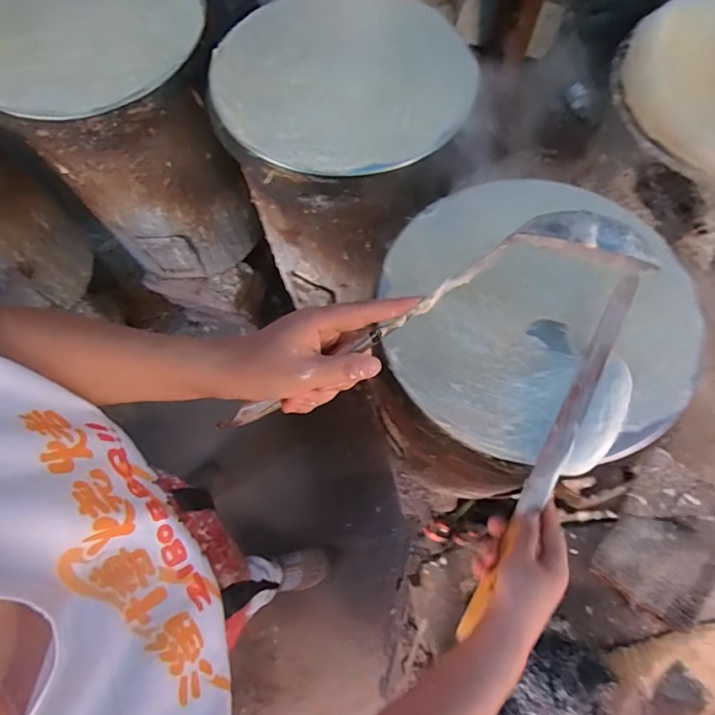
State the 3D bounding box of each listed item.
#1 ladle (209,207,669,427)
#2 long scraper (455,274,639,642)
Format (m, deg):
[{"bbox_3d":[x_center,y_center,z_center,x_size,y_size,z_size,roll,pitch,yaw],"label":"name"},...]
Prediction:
[{"bbox_3d":[0.031,-0.013,0.326,0.303,0.035,0.060,-29,69,23],"label":"ladle"},{"bbox_3d":[0.212,0.089,0.500,0.022,0.018,0.427,29,77,10],"label":"long scraper"}]

